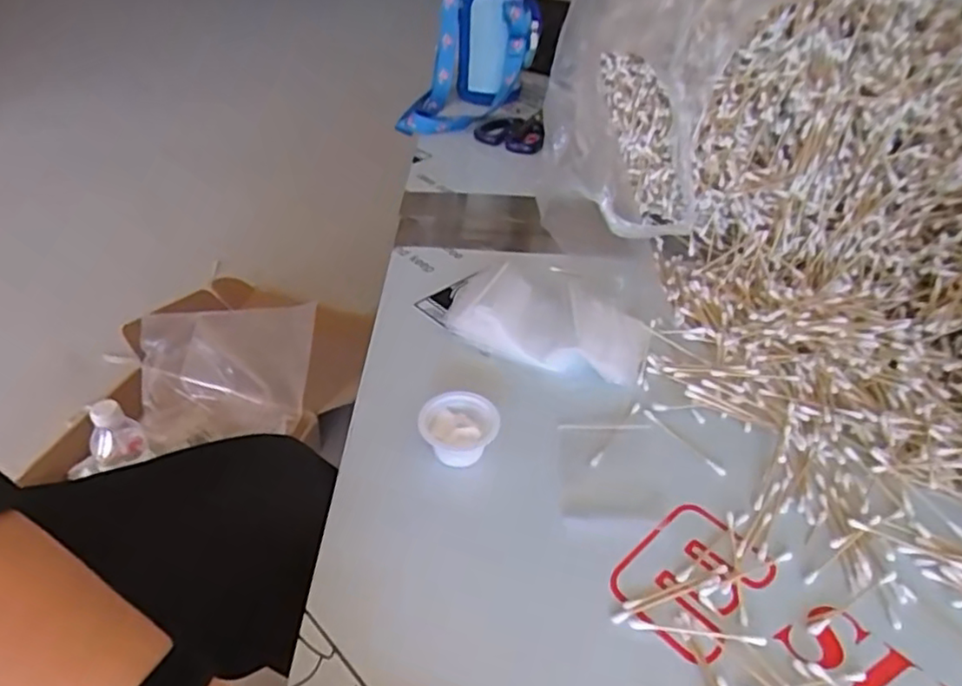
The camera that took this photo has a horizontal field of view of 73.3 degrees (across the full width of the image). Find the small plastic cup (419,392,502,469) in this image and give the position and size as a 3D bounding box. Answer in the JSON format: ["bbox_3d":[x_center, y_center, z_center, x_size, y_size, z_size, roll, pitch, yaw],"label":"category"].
[{"bbox_3d":[-0.014,0.061,0.454,0.052,0.033,0.043,14,43,14],"label":"small plastic cup"}]

